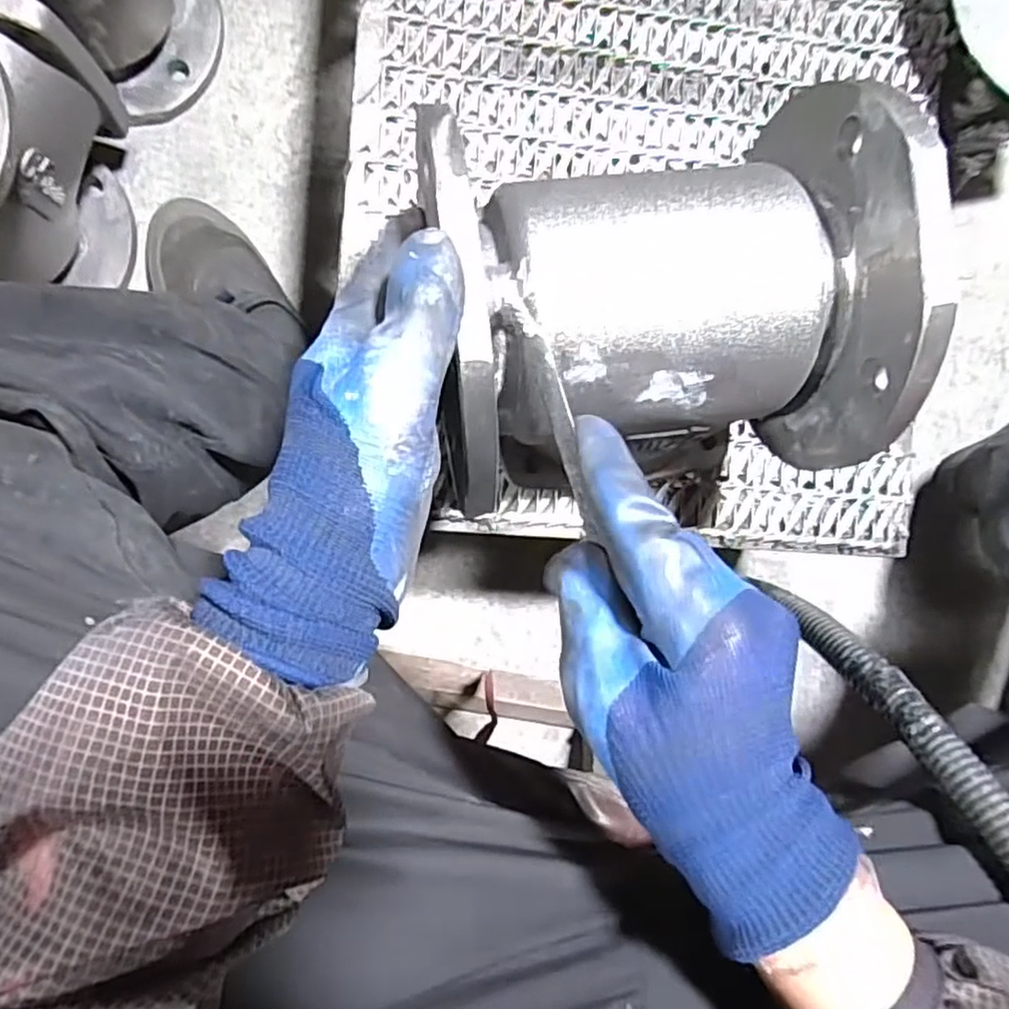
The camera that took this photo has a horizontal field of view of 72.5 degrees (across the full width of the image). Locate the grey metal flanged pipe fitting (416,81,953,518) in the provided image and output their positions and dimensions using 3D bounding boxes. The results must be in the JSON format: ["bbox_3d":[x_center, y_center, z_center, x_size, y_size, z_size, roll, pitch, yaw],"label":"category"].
[{"bbox_3d":[0.060,-0.118,0.345,0.190,0.192,0.210,-6,93,-7],"label":"grey metal flanged pipe fitting"}]

